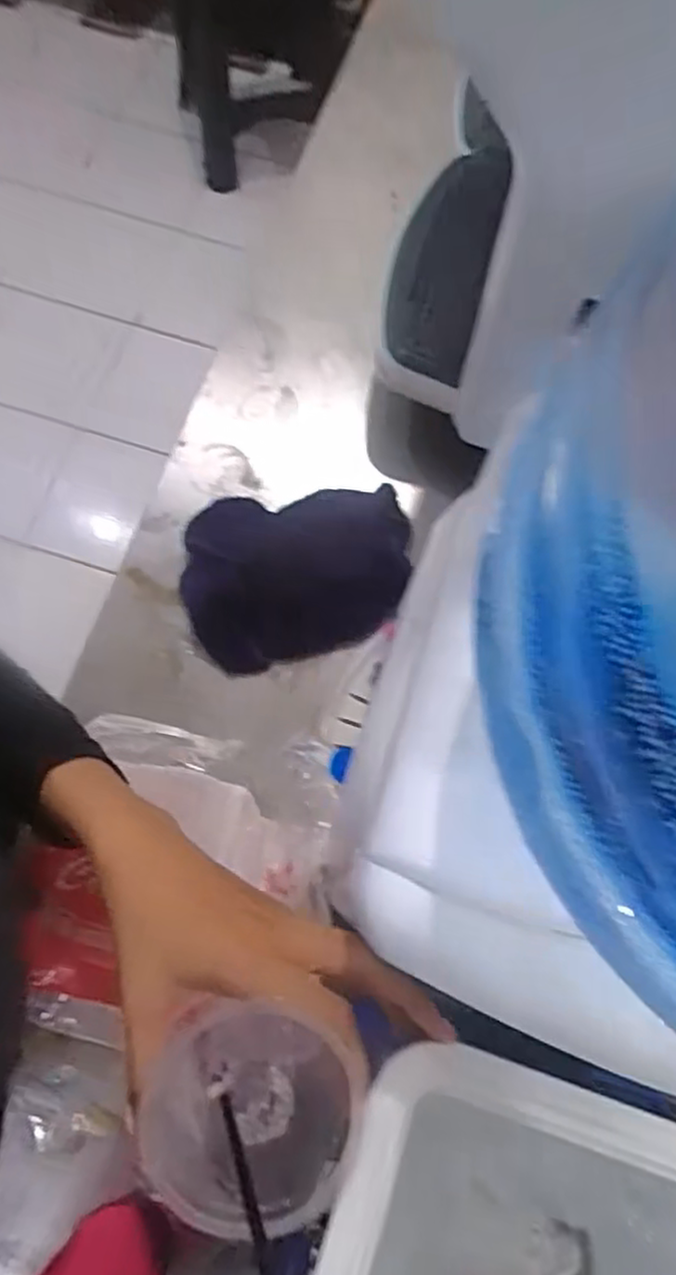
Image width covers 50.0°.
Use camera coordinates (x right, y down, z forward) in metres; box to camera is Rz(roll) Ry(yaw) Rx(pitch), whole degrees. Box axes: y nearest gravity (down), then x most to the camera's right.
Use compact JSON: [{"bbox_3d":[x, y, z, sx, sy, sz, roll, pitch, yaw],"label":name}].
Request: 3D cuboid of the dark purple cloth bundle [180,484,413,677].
[{"bbox_3d":[-0.034,-0.056,0.643,0.199,0.042,0.144,-13,73,-6],"label":"dark purple cloth bundle"}]

